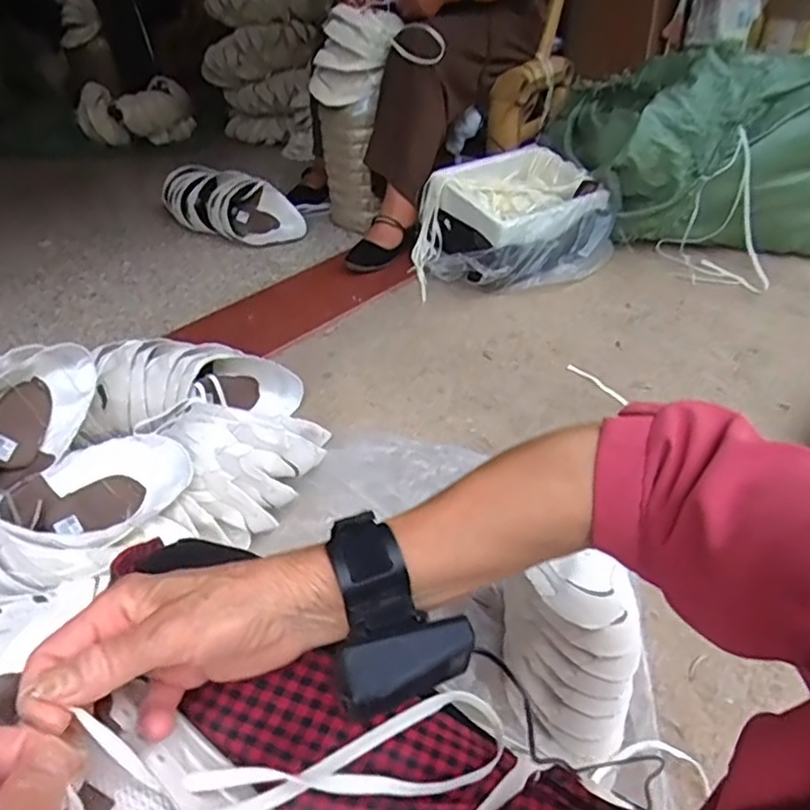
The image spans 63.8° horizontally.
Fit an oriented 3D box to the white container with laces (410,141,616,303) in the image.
[{"bbox_3d":[0.243,-0.422,1.503,0.430,0.196,0.325,-30,46,-31],"label":"white container with laces"}]

